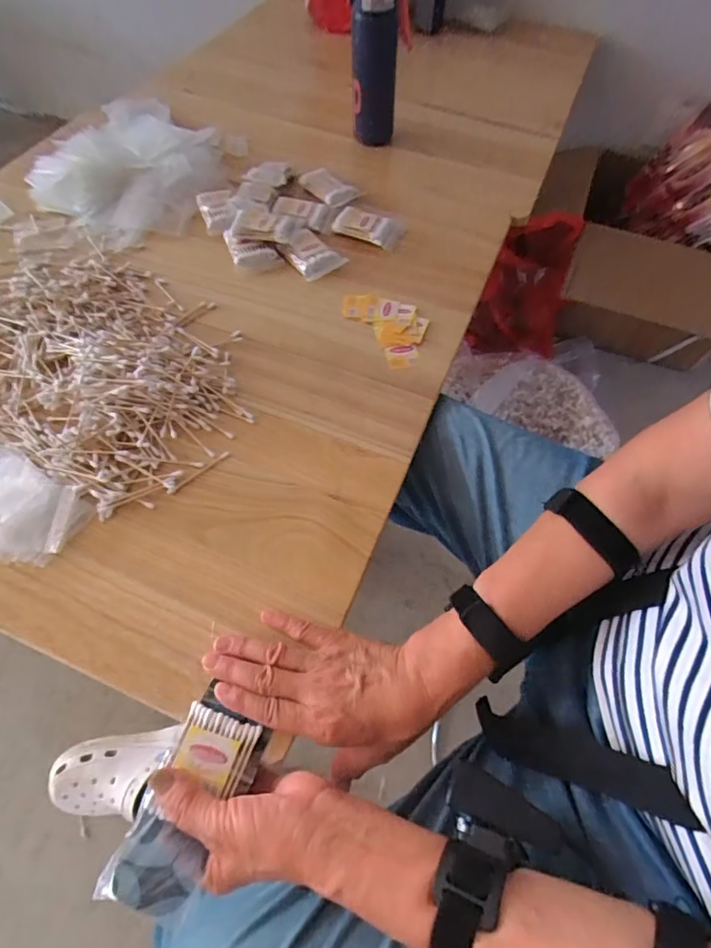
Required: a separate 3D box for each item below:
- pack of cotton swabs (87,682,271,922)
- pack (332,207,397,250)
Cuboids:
[{"bbox_3d":[-0.115,0.225,0.337,0.064,0.021,0.124,19,50,9],"label":"pack of cotton swabs"},{"bbox_3d":[0.015,-0.354,0.690,0.088,0.014,0.054,19,59,9],"label":"pack"}]

